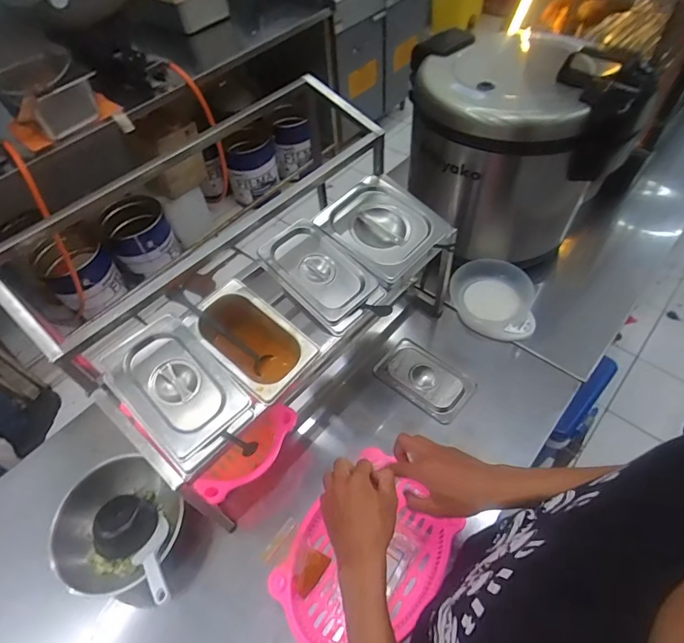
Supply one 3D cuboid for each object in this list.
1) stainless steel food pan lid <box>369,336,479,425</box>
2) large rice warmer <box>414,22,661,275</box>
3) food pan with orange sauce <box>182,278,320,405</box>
[{"bbox_3d":[0.155,0.107,0.840,0.175,0.022,0.109,34,62,26],"label":"stainless steel food pan lid"},{"bbox_3d":[0.321,-0.348,0.923,0.357,0.429,0.332,3,53,6],"label":"large rice warmer"},{"bbox_3d":[-0.137,0.038,0.653,0.193,0.112,0.108,31,61,24],"label":"food pan with orange sauce"}]

